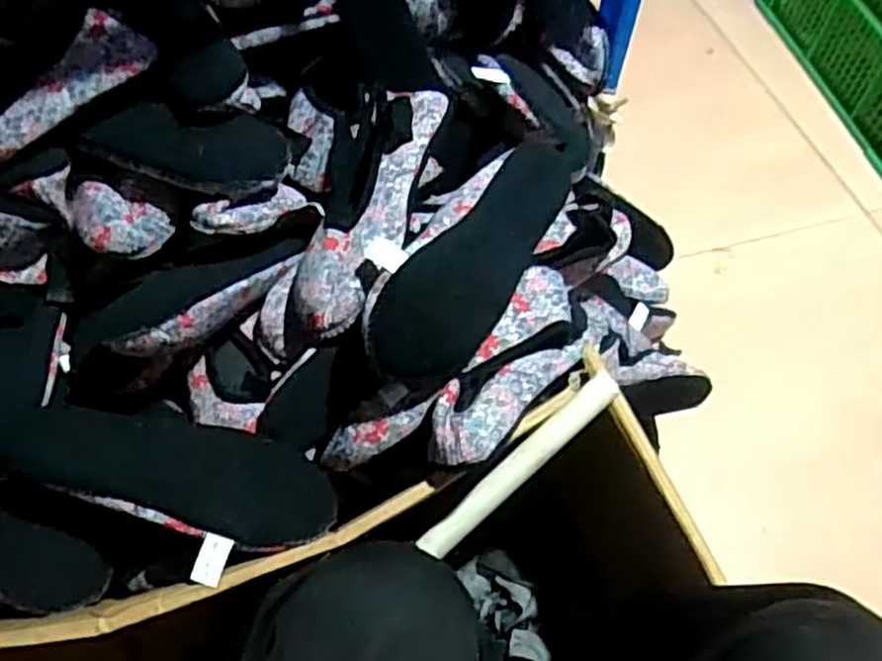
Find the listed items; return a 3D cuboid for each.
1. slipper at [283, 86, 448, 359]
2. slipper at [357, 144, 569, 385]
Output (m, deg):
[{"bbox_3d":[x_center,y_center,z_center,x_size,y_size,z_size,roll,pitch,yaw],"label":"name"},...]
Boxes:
[{"bbox_3d":[-0.069,-0.107,0.676,0.096,0.066,0.262,15,72,6],"label":"slipper"},{"bbox_3d":[0.025,-0.060,0.651,0.099,0.055,0.254,46,68,-20],"label":"slipper"}]

